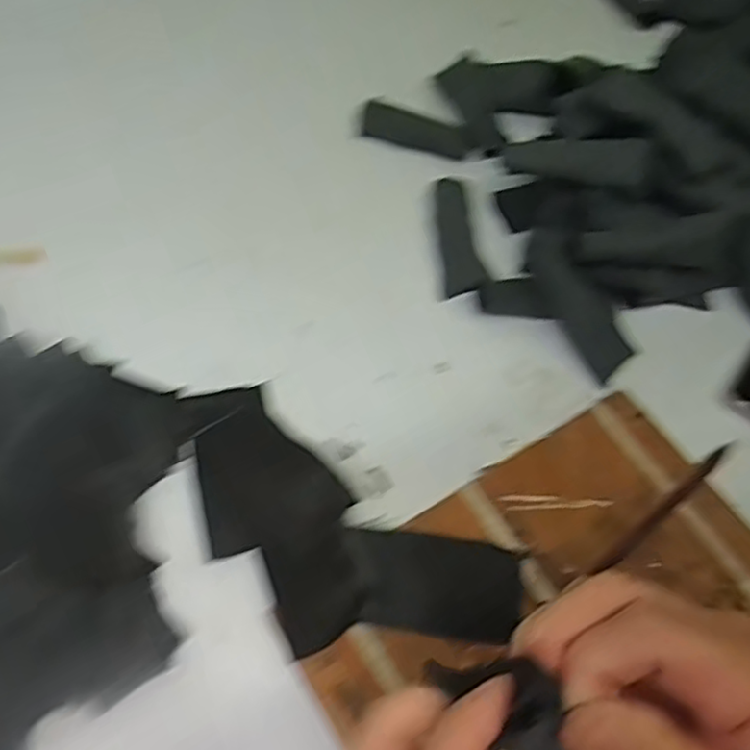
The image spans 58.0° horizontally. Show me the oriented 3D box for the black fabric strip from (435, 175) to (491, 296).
[{"bbox_3d":[0.062,-0.110,0.521,0.030,0.004,0.108,-18,58,15],"label":"black fabric strip"}]

